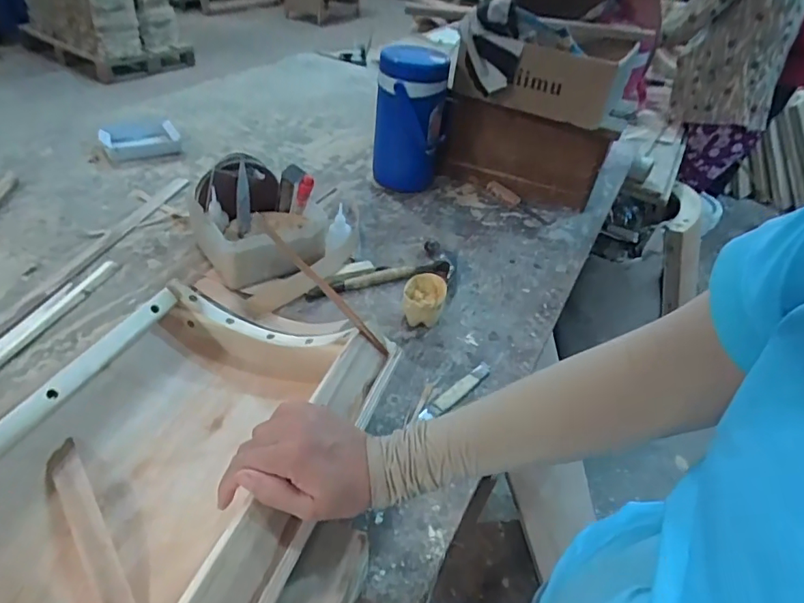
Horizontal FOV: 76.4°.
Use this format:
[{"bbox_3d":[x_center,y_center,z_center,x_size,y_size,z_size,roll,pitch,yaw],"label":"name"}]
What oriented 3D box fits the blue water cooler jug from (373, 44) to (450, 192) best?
[{"bbox_3d":[0.013,-0.317,0.927,0.126,0.239,0.110,5,39,-3],"label":"blue water cooler jug"}]

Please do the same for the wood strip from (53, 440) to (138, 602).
[{"bbox_3d":[-0.251,0.197,0.421,0.023,0.018,0.181,-24,48,-33],"label":"wood strip"}]

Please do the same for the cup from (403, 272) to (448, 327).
[{"bbox_3d":[0.029,0.000,0.692,0.053,0.056,0.056,4,39,-4],"label":"cup"}]

